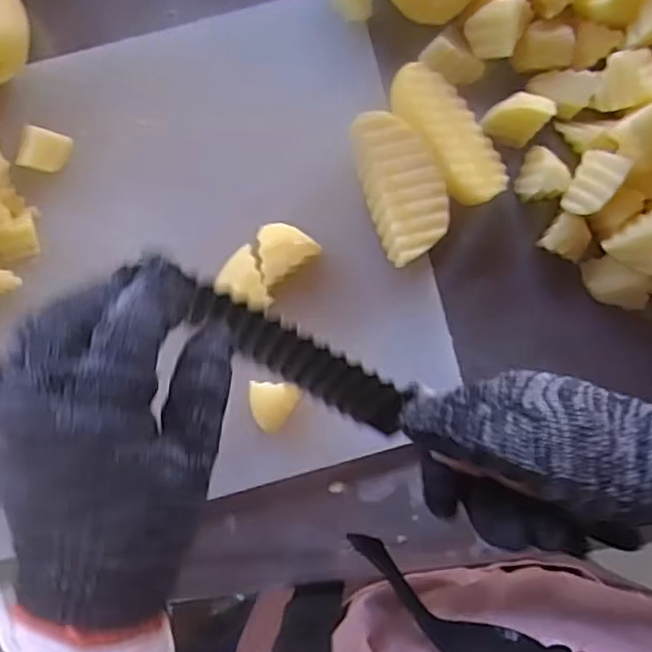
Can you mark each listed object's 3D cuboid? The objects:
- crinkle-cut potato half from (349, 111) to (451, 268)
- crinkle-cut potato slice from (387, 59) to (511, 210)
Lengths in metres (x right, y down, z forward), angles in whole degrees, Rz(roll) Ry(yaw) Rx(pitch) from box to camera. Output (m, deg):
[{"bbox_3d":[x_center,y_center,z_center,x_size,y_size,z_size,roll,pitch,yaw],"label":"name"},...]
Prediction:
[{"bbox_3d":[0.039,-0.075,0.354,0.039,0.024,0.076,-22,98,-1],"label":"crinkle-cut potato half"},{"bbox_3d":[0.065,-0.102,0.355,0.044,0.013,0.081,-39,95,-36],"label":"crinkle-cut potato slice"}]

